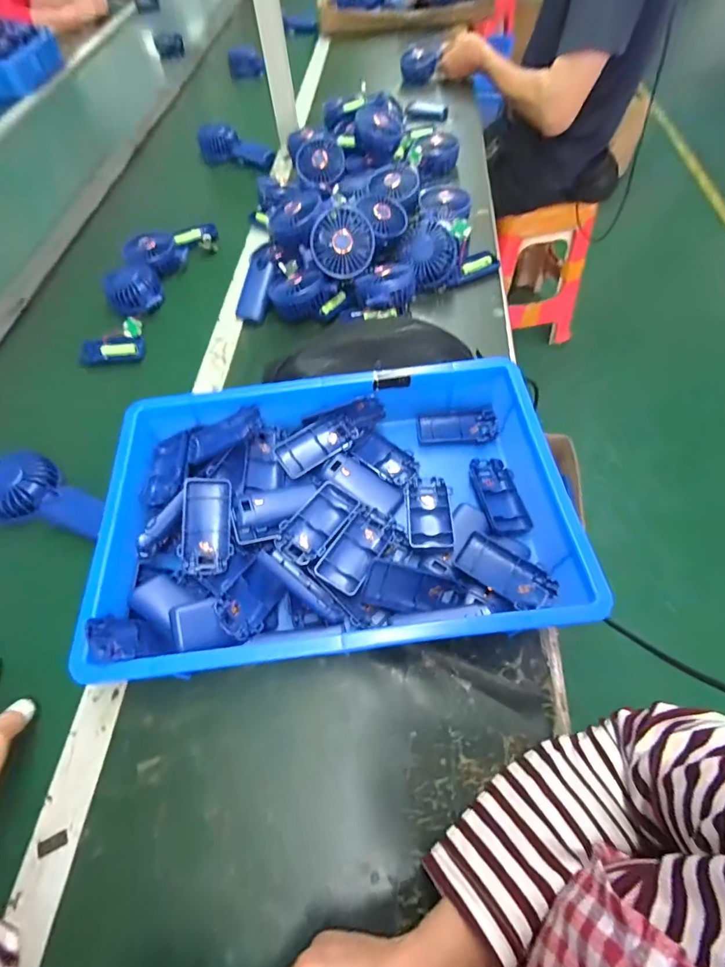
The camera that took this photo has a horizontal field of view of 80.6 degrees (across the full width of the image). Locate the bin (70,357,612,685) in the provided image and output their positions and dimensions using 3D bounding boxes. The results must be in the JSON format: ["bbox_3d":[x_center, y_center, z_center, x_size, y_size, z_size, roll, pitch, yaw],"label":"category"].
[{"bbox_3d":[-0.027,0.024,0.445,0.429,0.083,0.287,-6,60,1],"label":"bin"}]

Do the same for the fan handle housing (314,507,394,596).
[{"bbox_3d":[-0.004,0.067,0.436,0.046,0.028,0.091,27,65,18],"label":"fan handle housing"}]

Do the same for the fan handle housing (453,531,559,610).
[{"bbox_3d":[0.137,0.090,0.419,0.091,0.025,0.045,32,67,20],"label":"fan handle housing"}]

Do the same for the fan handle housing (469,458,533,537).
[{"bbox_3d":[0.149,0.011,0.468,0.048,0.023,0.097,-7,60,0],"label":"fan handle housing"}]

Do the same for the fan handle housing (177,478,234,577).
[{"bbox_3d":[-0.160,0.044,0.441,0.046,0.024,0.097,0,85,4],"label":"fan handle housing"}]

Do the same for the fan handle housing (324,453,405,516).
[{"bbox_3d":[0.000,0.004,0.481,0.094,0.016,0.044,38,56,15],"label":"fan handle housing"}]

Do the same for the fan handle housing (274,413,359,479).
[{"bbox_3d":[-0.052,-0.046,0.500,0.095,0.019,0.046,-26,61,-11],"label":"fan handle housing"}]

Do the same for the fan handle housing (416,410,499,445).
[{"bbox_3d":[0.116,-0.066,0.526,0.094,0.020,0.045,-1,60,4],"label":"fan handle housing"}]

